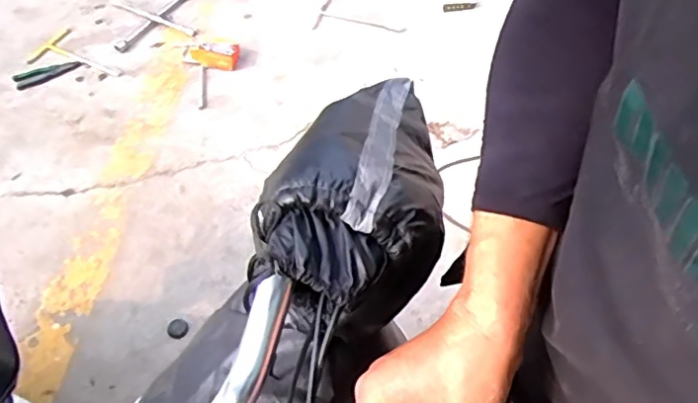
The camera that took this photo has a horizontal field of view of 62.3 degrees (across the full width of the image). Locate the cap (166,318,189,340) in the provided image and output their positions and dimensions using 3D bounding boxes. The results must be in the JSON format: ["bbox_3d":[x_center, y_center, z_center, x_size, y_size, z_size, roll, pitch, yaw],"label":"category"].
[{"bbox_3d":[-0.387,0.286,1.301,0.045,0.016,0.044,2,56,-3],"label":"cap"}]

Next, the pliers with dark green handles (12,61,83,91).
[{"bbox_3d":[-0.872,-0.378,1.674,0.185,0.026,0.059,-31,64,-27],"label":"pliers with dark green handles"}]

